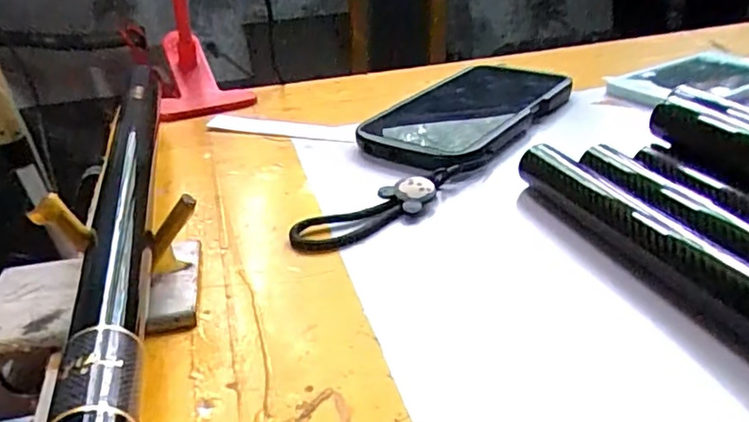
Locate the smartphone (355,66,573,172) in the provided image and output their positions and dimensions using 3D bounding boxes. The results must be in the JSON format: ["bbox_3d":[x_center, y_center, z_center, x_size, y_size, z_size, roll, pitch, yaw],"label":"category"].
[{"bbox_3d":[0.063,-0.066,0.396,0.083,0.015,0.167,17,35,31],"label":"smartphone"}]

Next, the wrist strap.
[{"bbox_3d":[0.003,-0.002,0.290,0.090,0.011,0.024,-19,33,-26],"label":"wrist strap"}]

